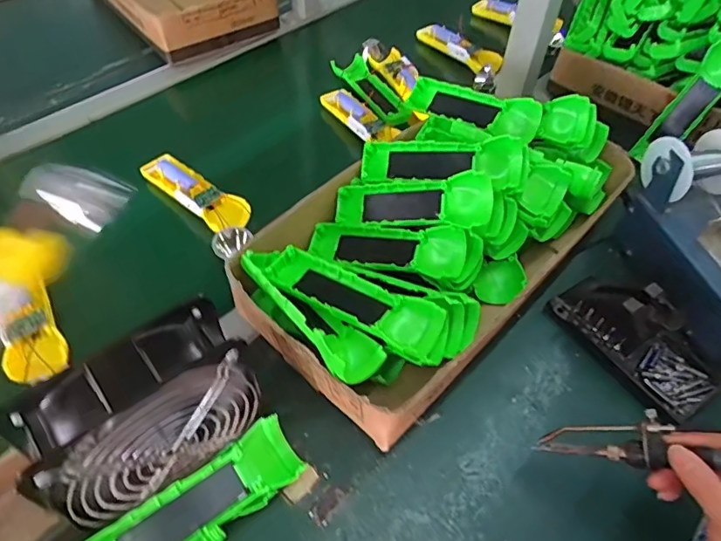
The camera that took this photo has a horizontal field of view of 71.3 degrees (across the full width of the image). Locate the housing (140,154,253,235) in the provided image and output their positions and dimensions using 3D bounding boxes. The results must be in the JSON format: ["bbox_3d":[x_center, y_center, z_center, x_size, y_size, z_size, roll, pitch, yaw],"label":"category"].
[{"bbox_3d":[-0.202,-0.101,0.614,0.163,0.027,0.053,37,59,23],"label":"housing"}]

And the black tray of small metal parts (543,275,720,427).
[{"bbox_3d":[0.277,0.060,0.488,0.085,0.073,0.158,-25,58,-21],"label":"black tray of small metal parts"}]

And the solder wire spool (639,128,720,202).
[{"bbox_3d":[0.346,-0.107,0.530,0.079,0.076,0.079,-21,56,-18],"label":"solder wire spool"}]

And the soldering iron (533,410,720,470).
[{"bbox_3d":[0.236,0.125,0.359,0.211,0.018,0.036,-3,47,32],"label":"soldering iron"}]

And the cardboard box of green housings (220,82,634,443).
[{"bbox_3d":[0.079,-0.054,0.517,0.248,0.129,0.415,35,58,22],"label":"cardboard box of green housings"}]

